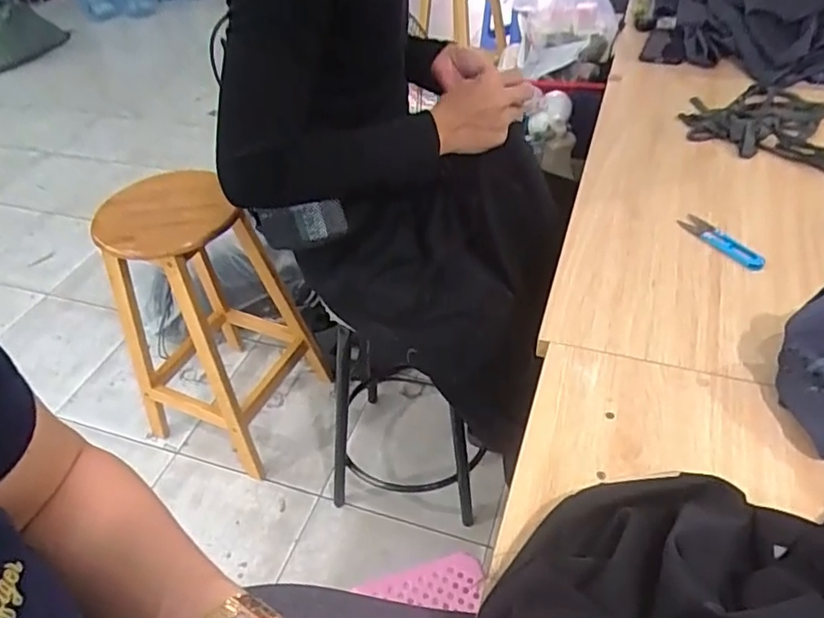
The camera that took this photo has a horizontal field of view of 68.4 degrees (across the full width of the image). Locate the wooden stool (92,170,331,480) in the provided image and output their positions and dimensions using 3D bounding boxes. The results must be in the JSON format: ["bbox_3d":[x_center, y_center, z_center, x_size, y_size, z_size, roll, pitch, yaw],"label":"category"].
[{"bbox_3d":[-0.454,0.012,1.402,0.294,0.630,0.352,13,46,19],"label":"wooden stool"}]

